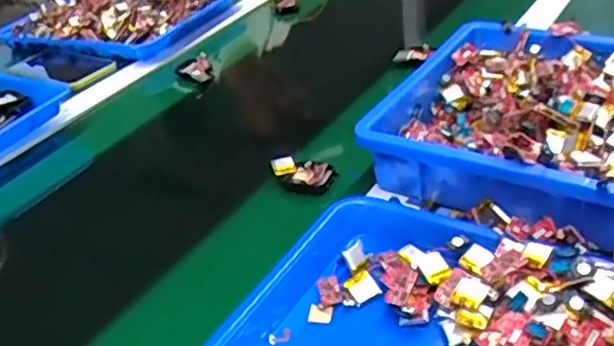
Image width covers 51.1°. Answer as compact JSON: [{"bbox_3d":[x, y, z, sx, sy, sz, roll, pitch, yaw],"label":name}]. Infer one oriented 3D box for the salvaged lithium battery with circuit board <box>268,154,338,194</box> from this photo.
[{"bbox_3d":[-0.004,0.000,0.596,0.060,0.018,0.032,11,38,25],"label":"salvaged lithium battery with circuit board"}]

